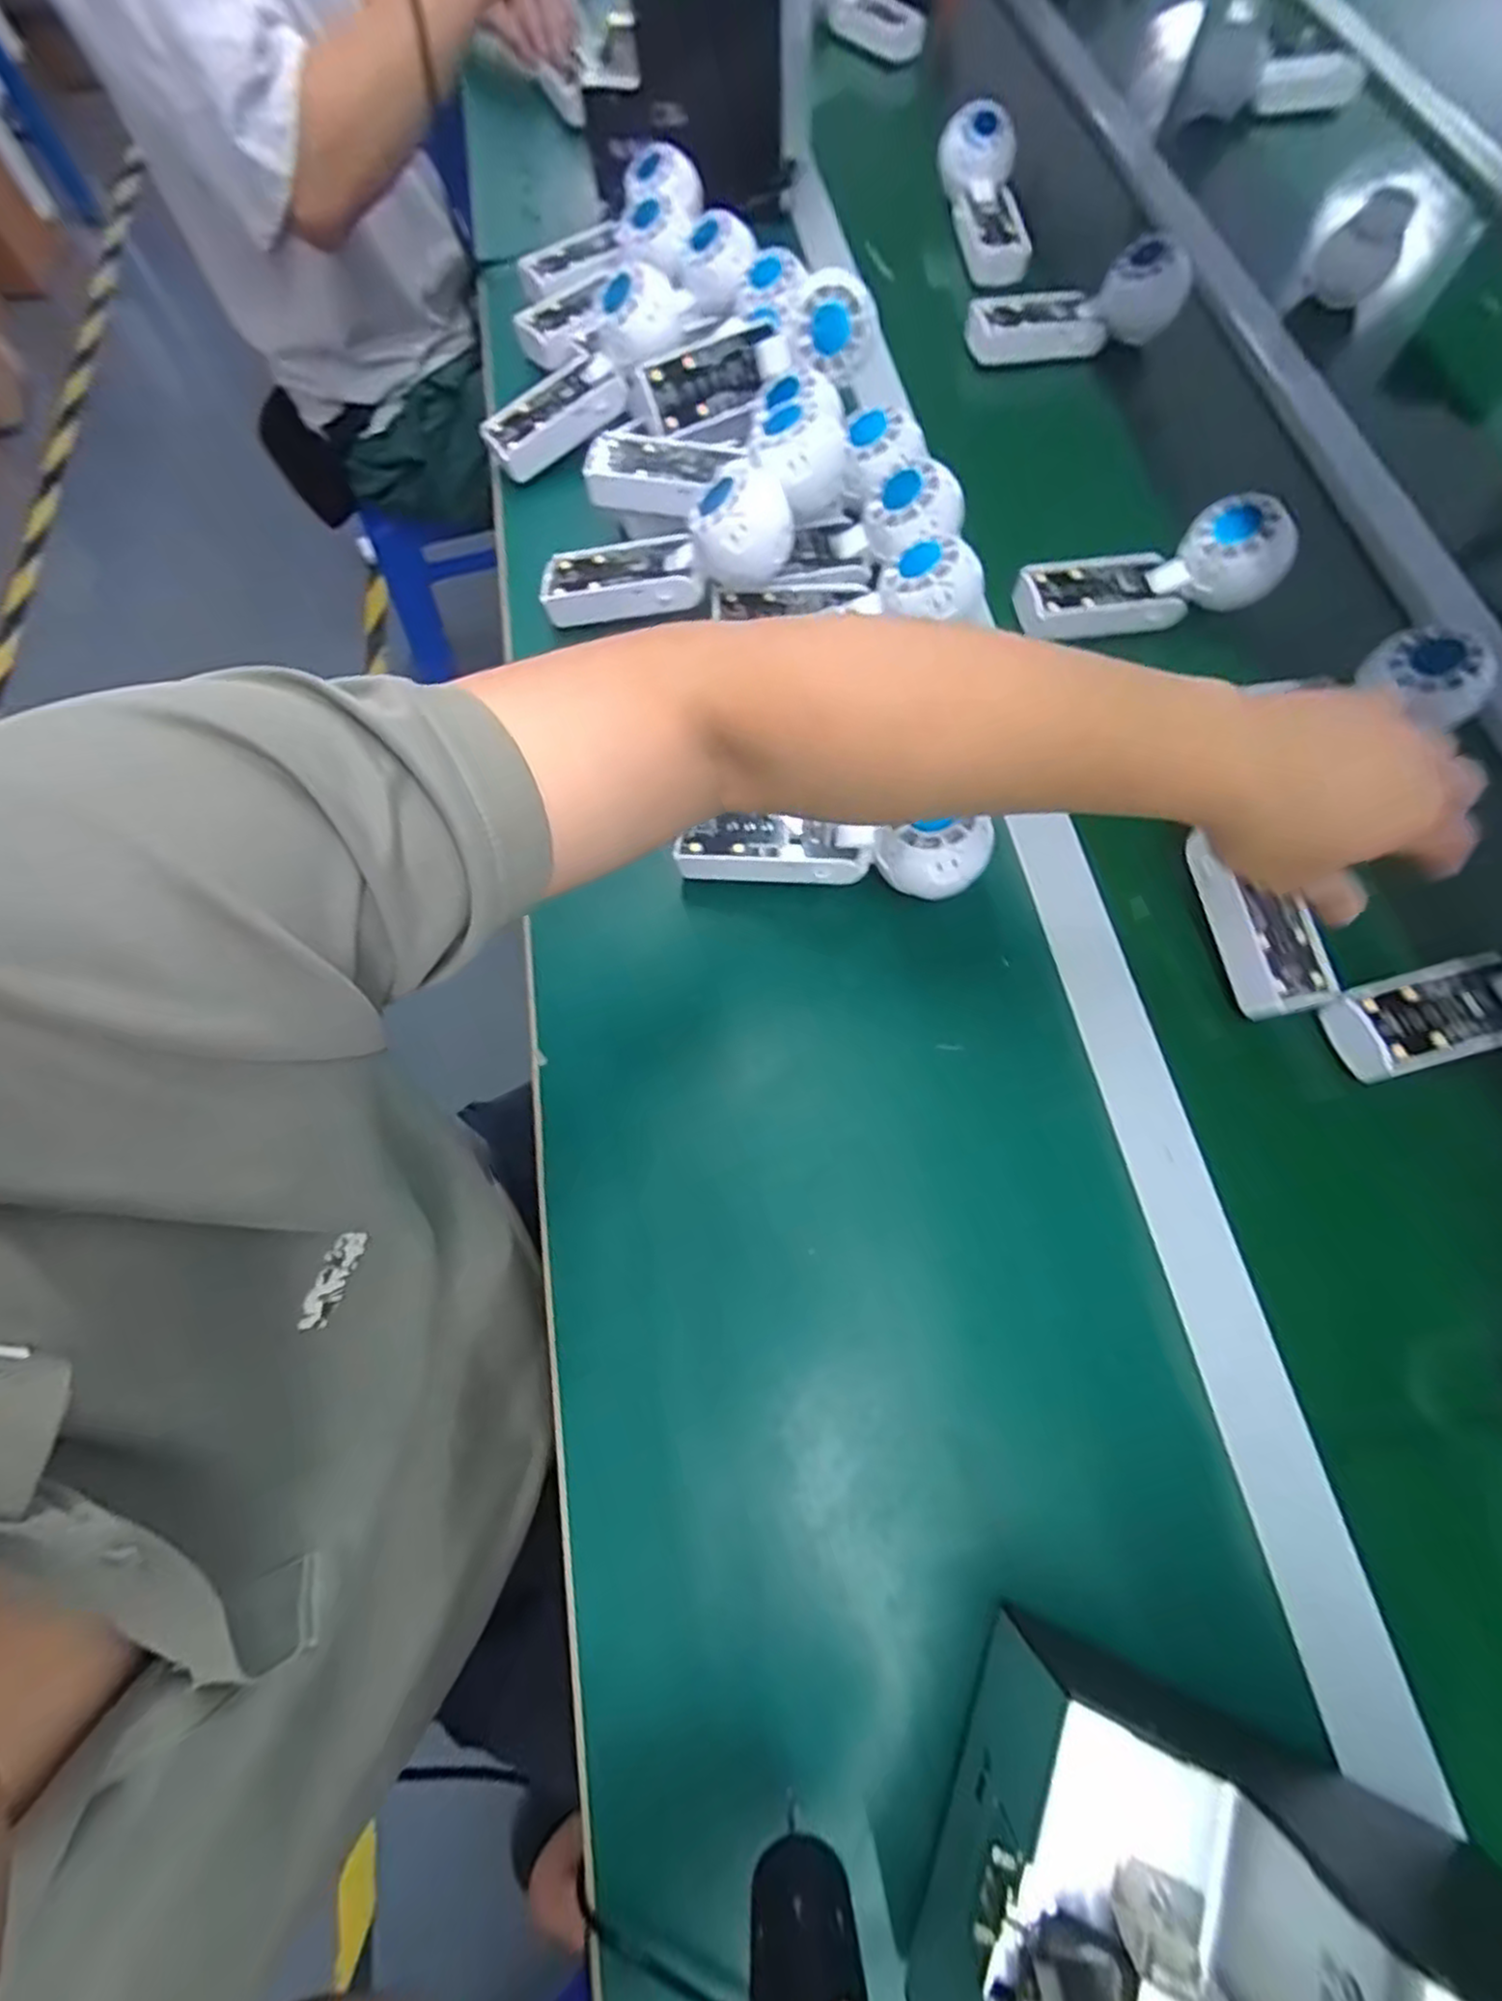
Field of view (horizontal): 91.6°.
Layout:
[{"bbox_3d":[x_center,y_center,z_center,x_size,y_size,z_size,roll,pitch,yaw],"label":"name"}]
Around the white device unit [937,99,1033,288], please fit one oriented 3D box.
[{"bbox_3d":[0.219,-0.730,0.667,0.062,0.061,0.164,-9,82,-3],"label":"white device unit"}]

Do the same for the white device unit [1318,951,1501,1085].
[{"bbox_3d":[0.393,-0.001,0.378,0.154,0.048,0.060,-18,71,-6],"label":"white device unit"}]

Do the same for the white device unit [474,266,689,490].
[{"bbox_3d":[-0.126,-0.470,0.550,0.175,0.051,0.053,-36,72,13],"label":"white device unit"}]

